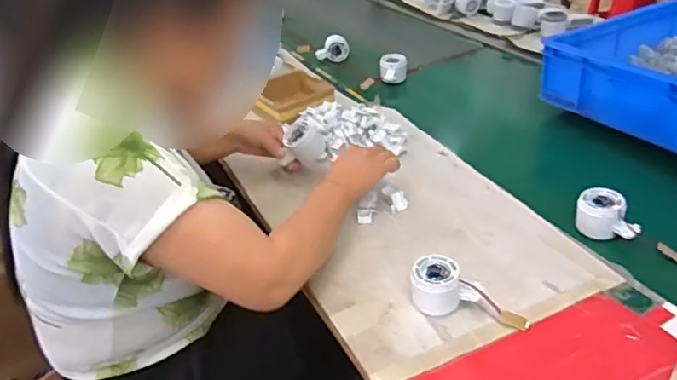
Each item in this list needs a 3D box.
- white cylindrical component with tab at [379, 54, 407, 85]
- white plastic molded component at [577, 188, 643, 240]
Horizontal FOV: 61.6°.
[{"bbox_3d":[0.128,-0.281,1.327,0.065,0.058,0.062,-3,33,5],"label":"white cylindrical component with tab"},{"bbox_3d":[0.378,0.035,0.792,0.083,0.047,0.058,16,39,30],"label":"white plastic molded component"}]

